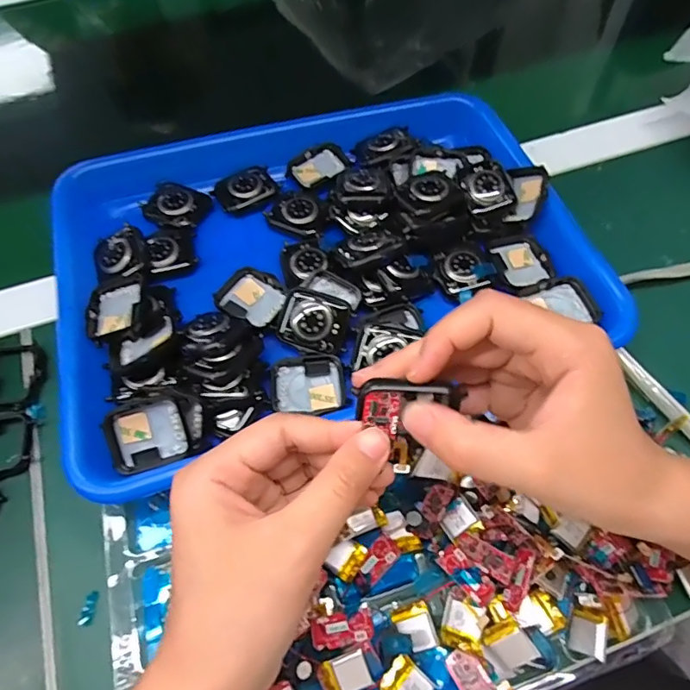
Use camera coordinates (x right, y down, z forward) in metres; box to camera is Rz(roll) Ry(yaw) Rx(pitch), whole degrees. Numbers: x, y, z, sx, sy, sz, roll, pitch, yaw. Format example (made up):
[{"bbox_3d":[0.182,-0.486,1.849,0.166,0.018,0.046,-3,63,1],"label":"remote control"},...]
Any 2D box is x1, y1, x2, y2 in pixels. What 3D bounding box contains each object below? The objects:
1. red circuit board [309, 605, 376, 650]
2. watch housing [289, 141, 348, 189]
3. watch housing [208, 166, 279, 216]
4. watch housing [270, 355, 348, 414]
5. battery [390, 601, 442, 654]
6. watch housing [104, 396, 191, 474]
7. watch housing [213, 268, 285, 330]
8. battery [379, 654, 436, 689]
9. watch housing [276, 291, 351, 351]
[{"bbox_3d":[-0.001,0.137,0.245,0.029,0.004,0.015,-8,67,-15],"label":"red circuit board"},{"bbox_3d":[-0.021,-0.137,0.389,0.044,0.011,0.036,-35,66,-17],"label":"watch housing"},{"bbox_3d":[-0.071,-0.112,0.369,0.045,0.012,0.034,-25,63,-13],"label":"watch housing"},{"bbox_3d":[-0.021,0.023,0.297,0.042,0.010,0.031,-6,61,-2],"label":"watch housing"},{"bbox_3d":[0.035,0.138,0.247,0.018,0.005,0.020,-19,62,-9],"label":"battery"},{"bbox_3d":[-0.105,0.048,0.273,0.044,0.008,0.034,-17,92,1],"label":"watch housing"},{"bbox_3d":[-0.057,-0.029,0.324,0.043,0.013,0.035,27,65,15],"label":"watch housing"},{"bbox_3d":[0.029,0.160,0.239,0.021,0.004,0.019,39,68,20],"label":"battery"},{"bbox_3d":[-0.018,-0.014,0.305,0.041,0.011,0.034,15,86,4],"label":"watch housing"}]

